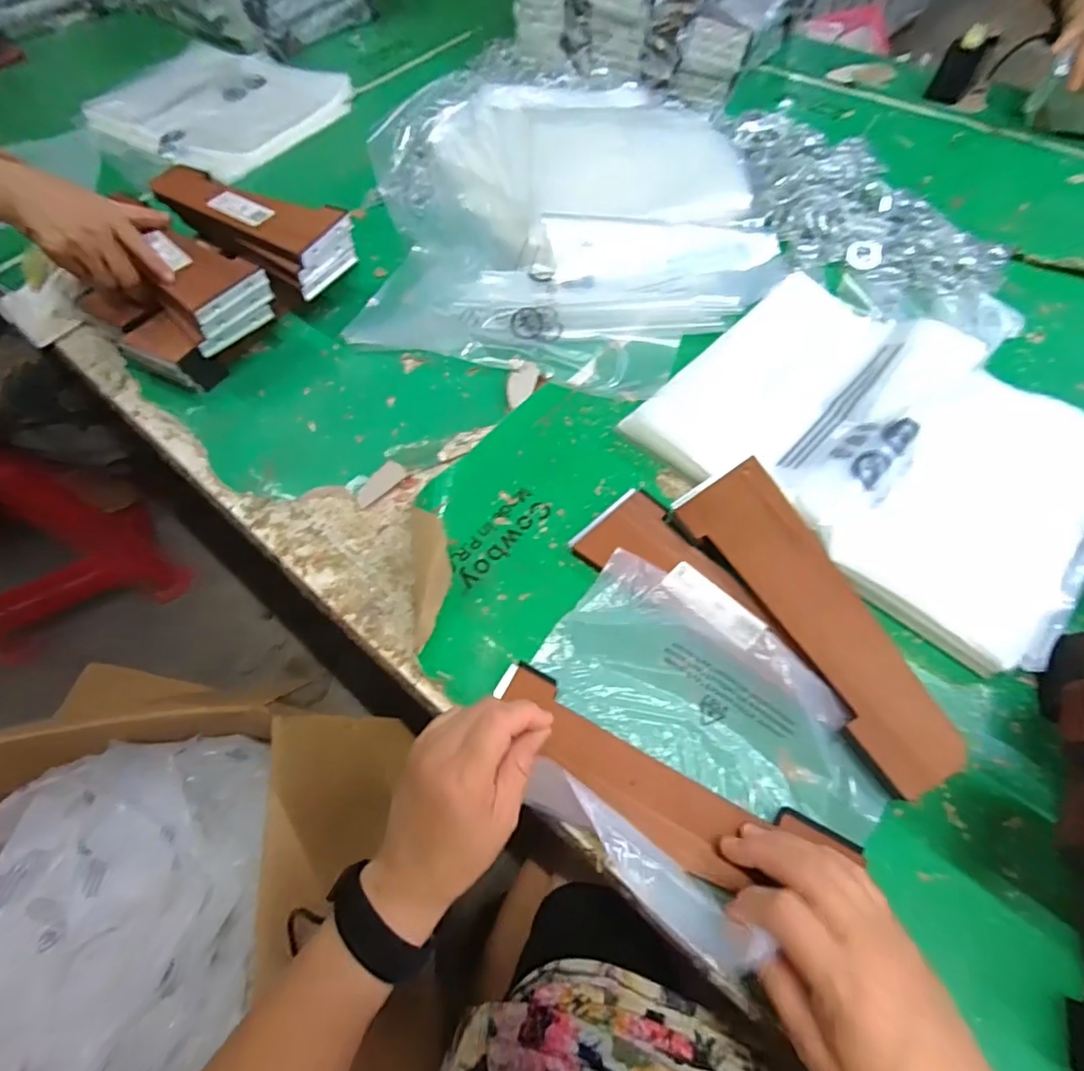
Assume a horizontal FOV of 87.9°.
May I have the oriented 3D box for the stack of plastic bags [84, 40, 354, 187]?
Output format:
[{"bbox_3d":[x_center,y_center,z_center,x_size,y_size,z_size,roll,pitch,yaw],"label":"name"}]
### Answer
[{"bbox_3d":[-0.555,-0.730,0.932,0.440,0.022,0.310,28,66,18],"label":"stack of plastic bags"}]

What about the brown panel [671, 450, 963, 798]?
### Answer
[{"bbox_3d":[0.195,0.049,0.405,0.074,0.006,0.246,-37,59,10],"label":"brown panel"}]

